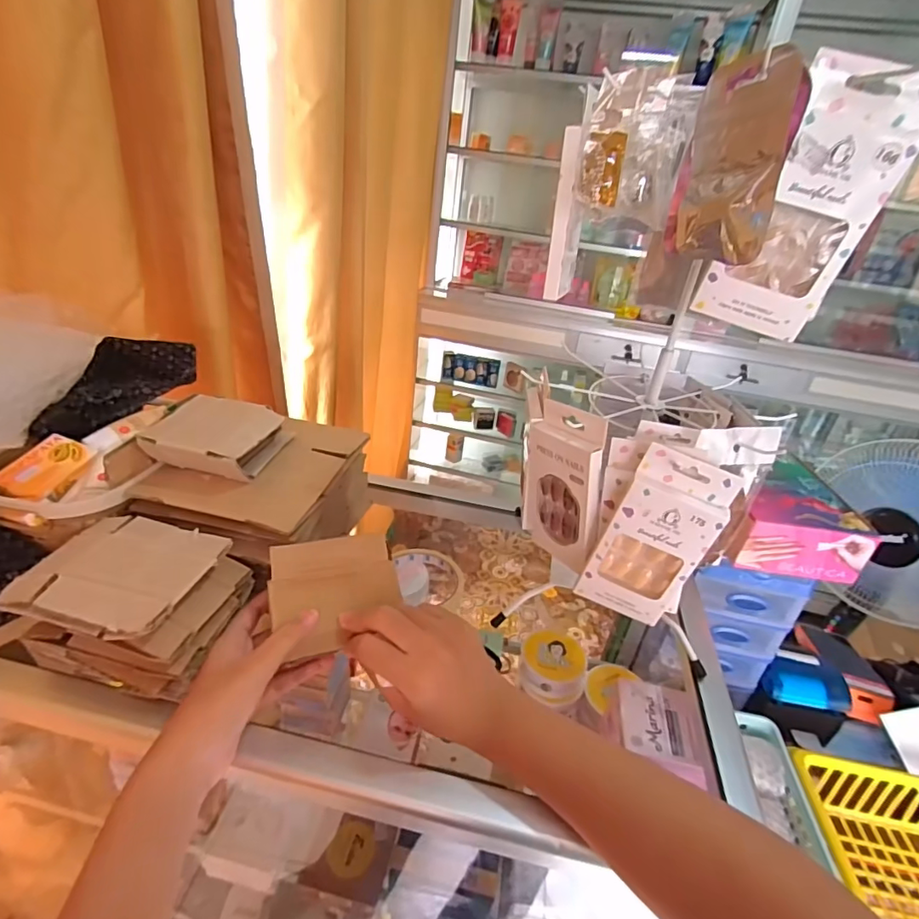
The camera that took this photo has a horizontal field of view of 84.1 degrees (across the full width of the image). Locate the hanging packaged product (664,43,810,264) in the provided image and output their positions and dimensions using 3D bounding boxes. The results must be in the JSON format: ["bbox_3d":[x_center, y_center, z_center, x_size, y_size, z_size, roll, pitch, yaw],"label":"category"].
[{"bbox_3d":[0.147,-0.160,0.278,0.013,0.092,0.066,-9,28,-22],"label":"hanging packaged product"}]

